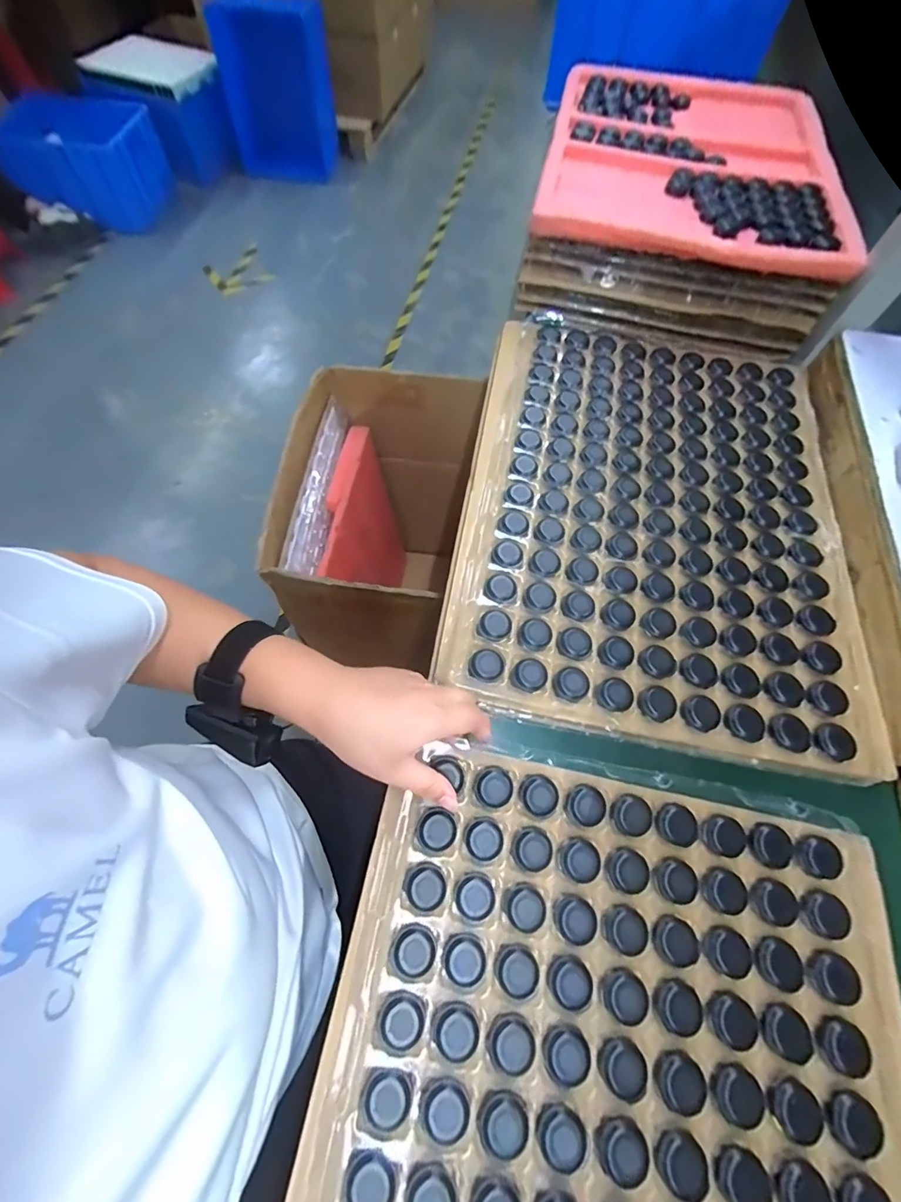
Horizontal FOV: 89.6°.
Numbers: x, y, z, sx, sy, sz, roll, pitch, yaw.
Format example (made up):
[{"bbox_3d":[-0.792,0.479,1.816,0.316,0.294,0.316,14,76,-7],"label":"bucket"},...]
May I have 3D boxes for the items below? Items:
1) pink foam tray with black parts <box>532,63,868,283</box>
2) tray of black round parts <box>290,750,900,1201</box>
[{"bbox_3d":[0.334,-0.624,0.623,0.372,0.027,0.509,12,63,3],"label":"pink foam tray with black parts"},{"bbox_3d":[0.097,0.363,0.256,0.372,0.025,0.488,12,66,2],"label":"tray of black round parts"}]

